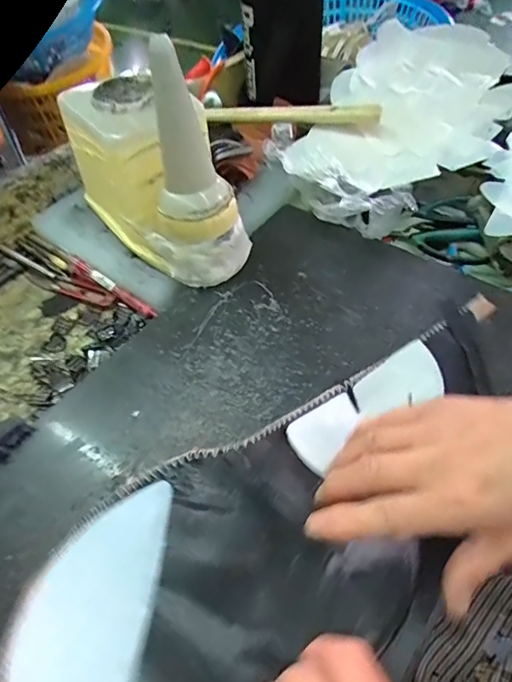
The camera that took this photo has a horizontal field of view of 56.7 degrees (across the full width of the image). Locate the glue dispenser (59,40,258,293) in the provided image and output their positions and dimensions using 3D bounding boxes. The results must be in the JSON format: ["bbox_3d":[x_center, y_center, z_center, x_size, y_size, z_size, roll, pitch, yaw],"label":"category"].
[{"bbox_3d":[-0.097,-0.168,0.443,0.091,0.180,0.196,-36,57,-23],"label":"glue dispenser"}]

